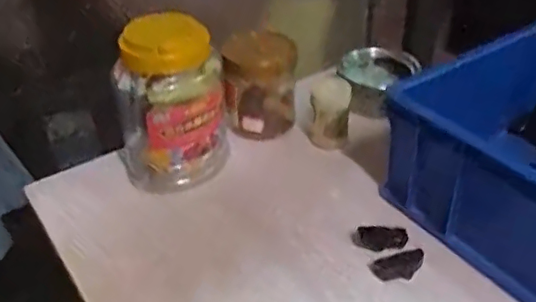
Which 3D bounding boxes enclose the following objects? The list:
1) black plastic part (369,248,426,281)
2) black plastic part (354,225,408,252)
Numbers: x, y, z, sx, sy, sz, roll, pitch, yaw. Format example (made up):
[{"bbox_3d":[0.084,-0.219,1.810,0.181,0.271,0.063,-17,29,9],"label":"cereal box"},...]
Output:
[{"bbox_3d":[0.120,0.104,0.516,0.047,0.012,0.027,-10,38,-10],"label":"black plastic part"},{"bbox_3d":[0.107,0.083,0.539,0.048,0.015,0.021,1,37,5],"label":"black plastic part"}]

